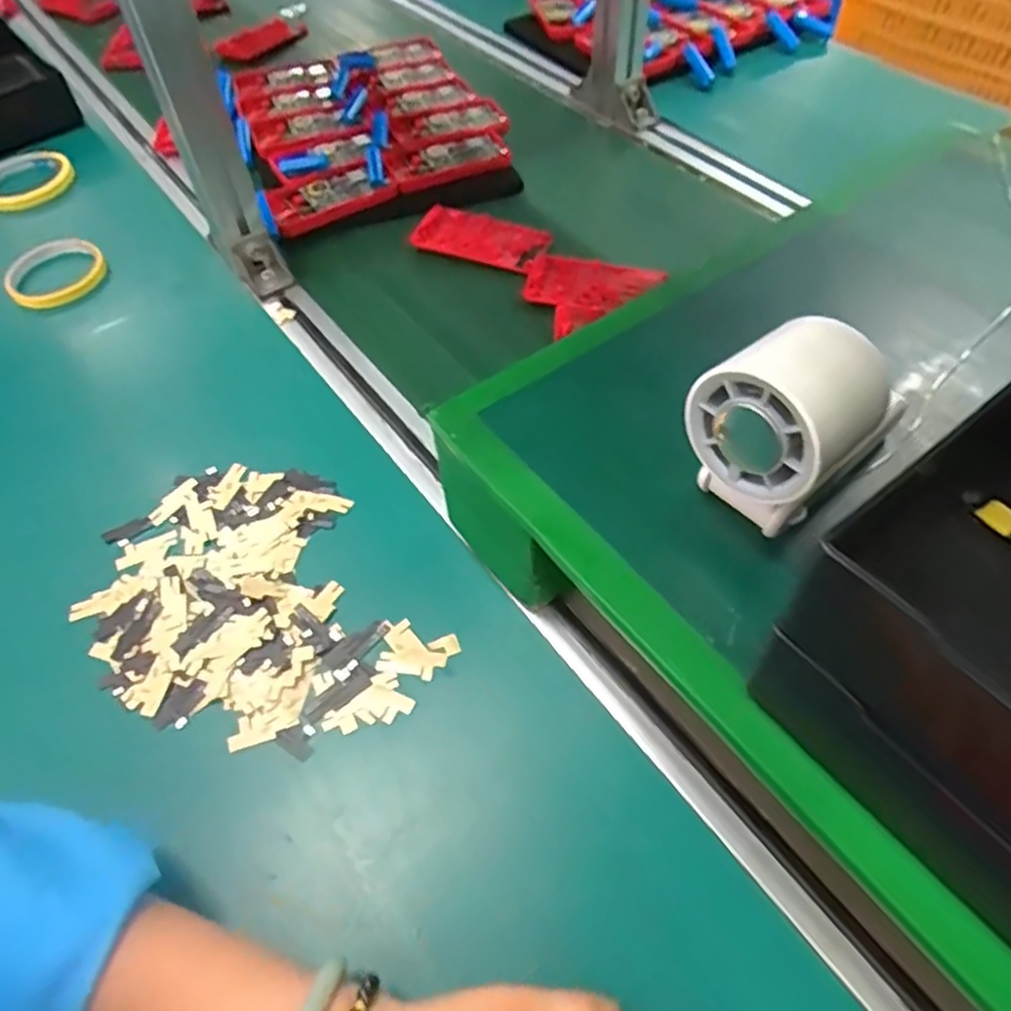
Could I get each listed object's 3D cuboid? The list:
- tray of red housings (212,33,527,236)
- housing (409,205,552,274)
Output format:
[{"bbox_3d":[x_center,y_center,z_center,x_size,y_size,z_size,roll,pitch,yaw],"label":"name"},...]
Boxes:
[{"bbox_3d":[-0.152,-0.407,0.769,0.257,0.027,0.331,-19,55,-11],"label":"tray of red housings"},{"bbox_3d":[-0.021,-0.244,0.659,0.116,0.016,0.061,16,56,14],"label":"housing"}]

